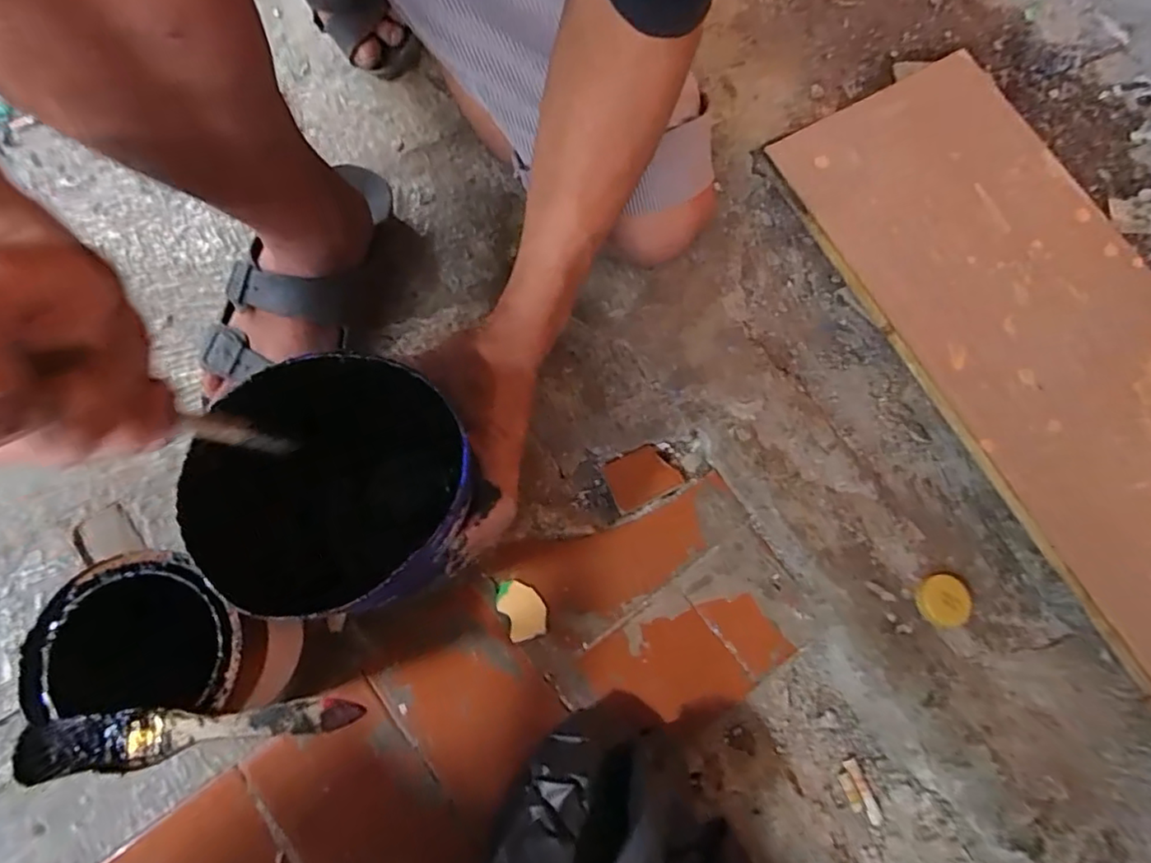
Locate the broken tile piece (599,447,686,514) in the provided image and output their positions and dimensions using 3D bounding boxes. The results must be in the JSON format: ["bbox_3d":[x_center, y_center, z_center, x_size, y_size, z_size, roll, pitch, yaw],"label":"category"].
[{"bbox_3d":[0.054,0.038,0.499,0.055,0.013,0.044,-25,79,-6],"label":"broken tile piece"}]

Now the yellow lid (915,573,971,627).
[{"bbox_3d":[0.294,0.134,0.471,0.043,0.008,0.039,5,77,0],"label":"yellow lid"}]

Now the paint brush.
[{"bbox_3d":[-0.190,0.153,0.295,0.153,0.021,0.028,-3,76,-5],"label":"paint brush"}]

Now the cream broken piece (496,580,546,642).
[{"bbox_3d":[-0.043,0.138,0.460,0.032,0.004,0.047,-26,79,-6],"label":"cream broken piece"}]

